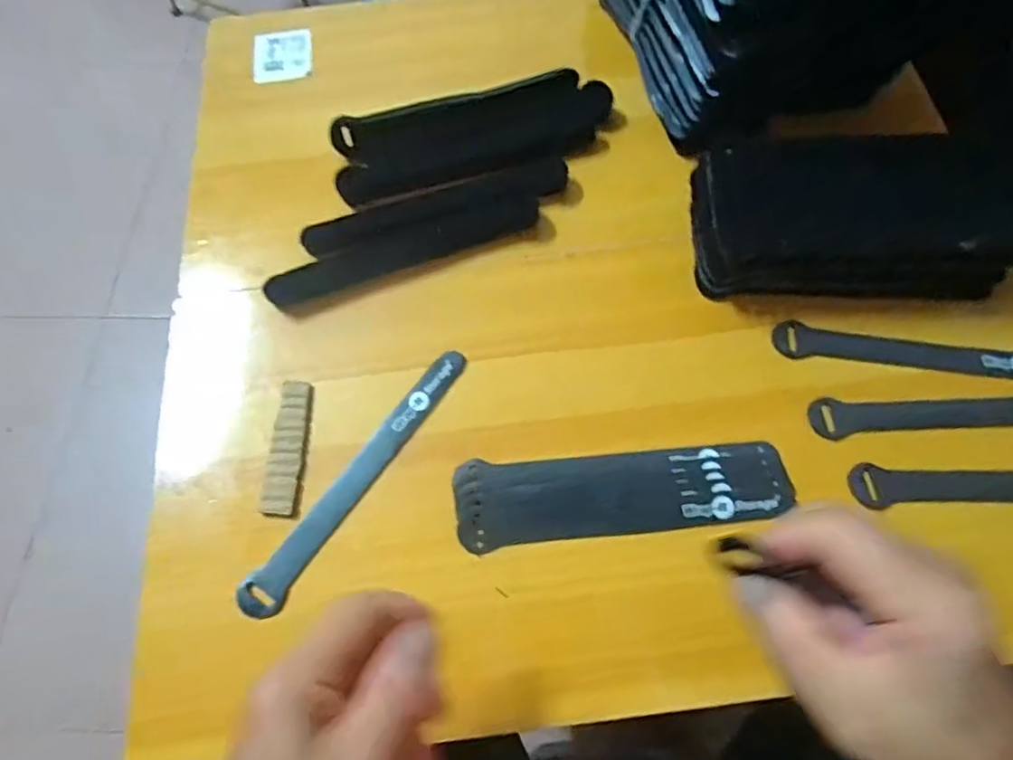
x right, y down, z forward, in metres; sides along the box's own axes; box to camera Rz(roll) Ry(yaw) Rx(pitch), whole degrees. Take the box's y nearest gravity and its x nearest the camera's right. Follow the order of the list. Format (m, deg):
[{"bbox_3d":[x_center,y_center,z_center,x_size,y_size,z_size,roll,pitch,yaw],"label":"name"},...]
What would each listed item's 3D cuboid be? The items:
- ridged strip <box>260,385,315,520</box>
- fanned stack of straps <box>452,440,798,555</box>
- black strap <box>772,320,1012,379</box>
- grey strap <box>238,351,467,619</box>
[{"bbox_3d":[-0.137,0.041,0.379,0.023,0.009,0.087,-1,67,2],"label":"ridged strip"},{"bbox_3d":[0.070,0.069,0.368,0.198,0.012,0.050,-7,67,-1],"label":"fanned stack of straps"},{"bbox_3d":[0.275,-0.018,0.396,0.191,0.008,0.024,6,67,4],"label":"black strap"},{"bbox_3d":[-0.092,0.059,0.378,0.024,0.010,0.195,34,74,6],"label":"grey strap"}]

